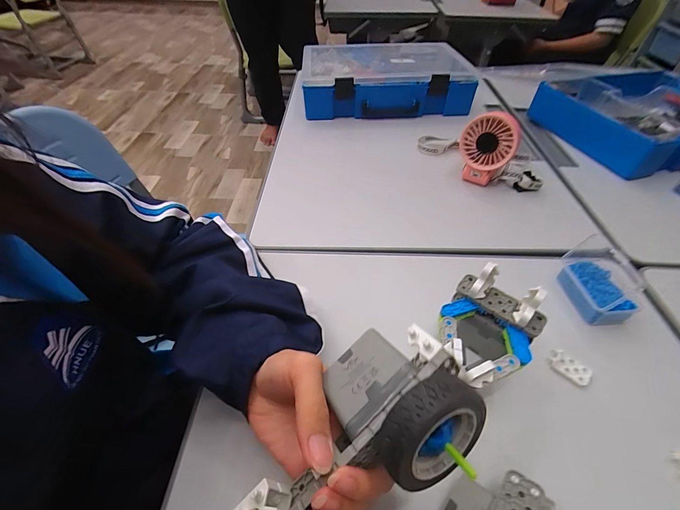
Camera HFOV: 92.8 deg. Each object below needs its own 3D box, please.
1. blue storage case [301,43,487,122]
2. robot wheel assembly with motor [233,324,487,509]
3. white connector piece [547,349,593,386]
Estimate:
[{"bbox_3d":[0.100,-0.412,0.754,0.369,0.082,0.256,2,47,1],"label":"blue storage case"},{"bbox_3d":[0.005,0.099,0.170,0.147,0.069,0.090,-28,53,-24],"label":"robot wheel assembly with motor"},{"bbox_3d":[0.226,0.111,0.318,0.036,0.008,0.020,31,54,25],"label":"white connector piece"}]

